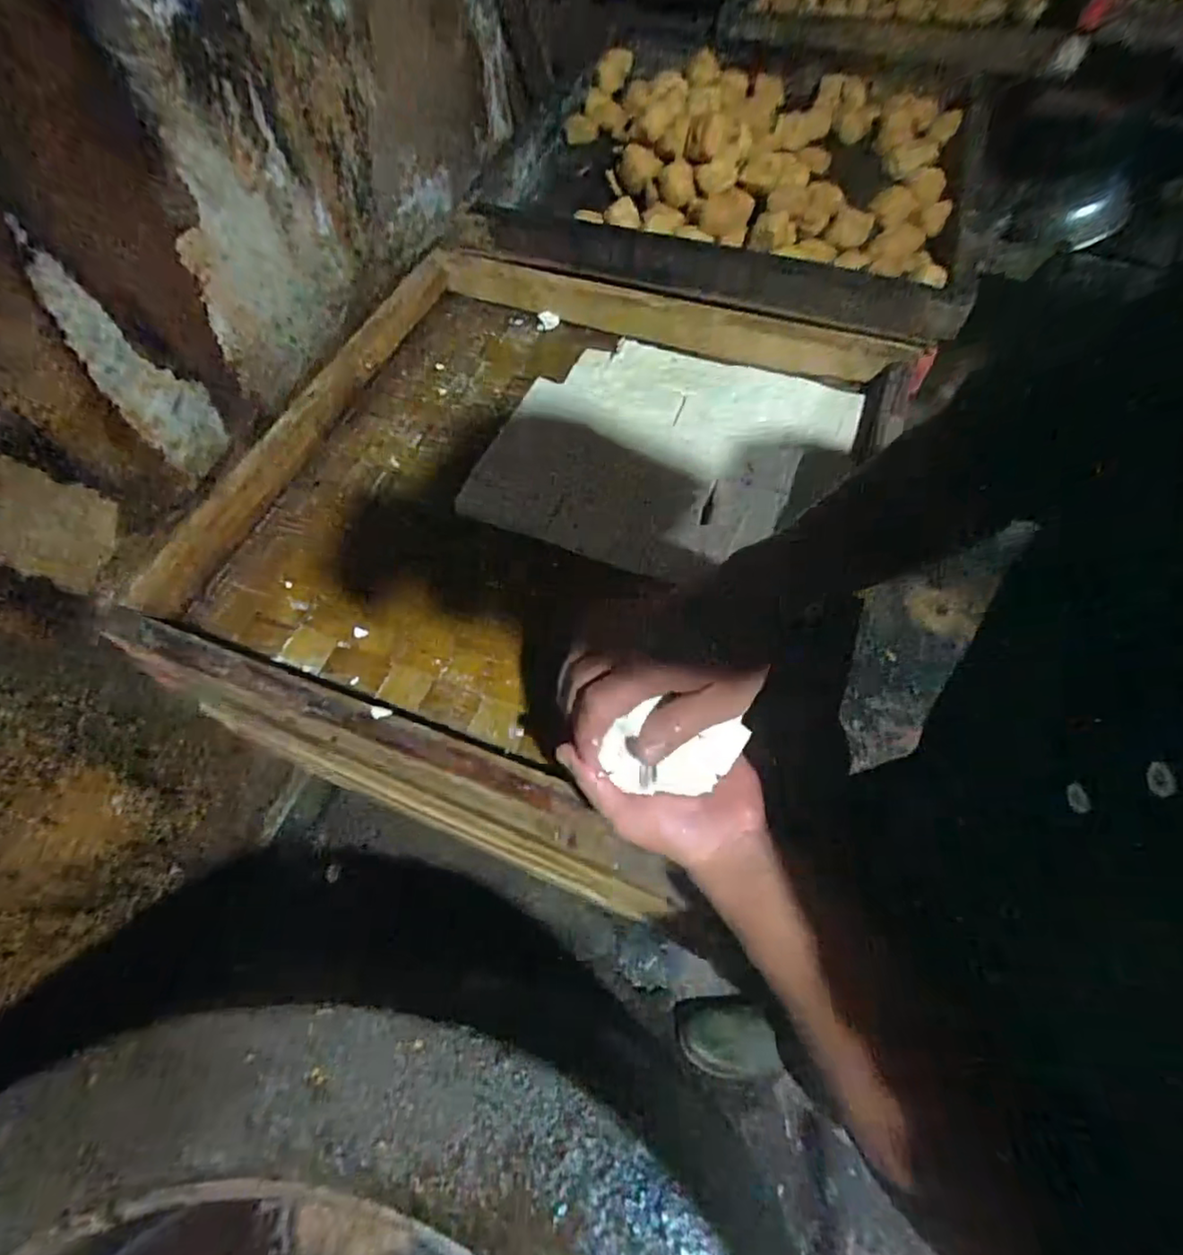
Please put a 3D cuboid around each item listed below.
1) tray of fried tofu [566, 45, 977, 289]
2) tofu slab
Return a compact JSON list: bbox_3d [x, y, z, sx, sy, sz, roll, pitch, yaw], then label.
[{"bbox_3d":[0.217,-0.681,0.859,0.558,0.094,0.584,13,62,10],"label":"tray of fried tofu"},{"bbox_3d":[0.083,-0.194,0.671,0.333,0.029,0.309,20,63,14],"label":"tofu slab"}]

